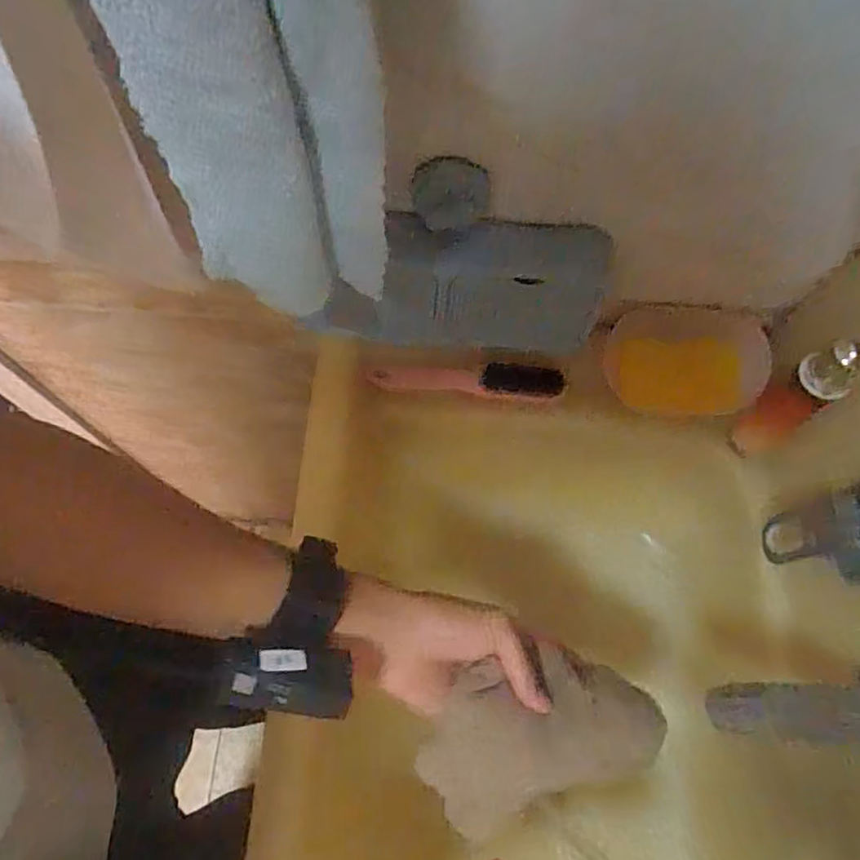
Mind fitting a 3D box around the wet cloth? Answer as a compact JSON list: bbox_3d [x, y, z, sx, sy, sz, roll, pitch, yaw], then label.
[{"bbox_3d":[0.073,0.202,0.429,0.159,0.080,0.094,-21,69,-10],"label":"wet cloth"}]

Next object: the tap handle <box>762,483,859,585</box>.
[{"bbox_3d":[0.295,0.080,0.473,0.049,0.085,0.062,-5,68,-3],"label":"tap handle"}]

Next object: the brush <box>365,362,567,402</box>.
[{"bbox_3d":[0.033,-0.047,0.604,0.180,0.036,0.017,3,31,0],"label":"brush"}]

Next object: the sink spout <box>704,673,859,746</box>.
[{"bbox_3d":[0.255,0.188,0.414,0.132,0.049,0.064,0,67,-1],"label":"sink spout"}]

